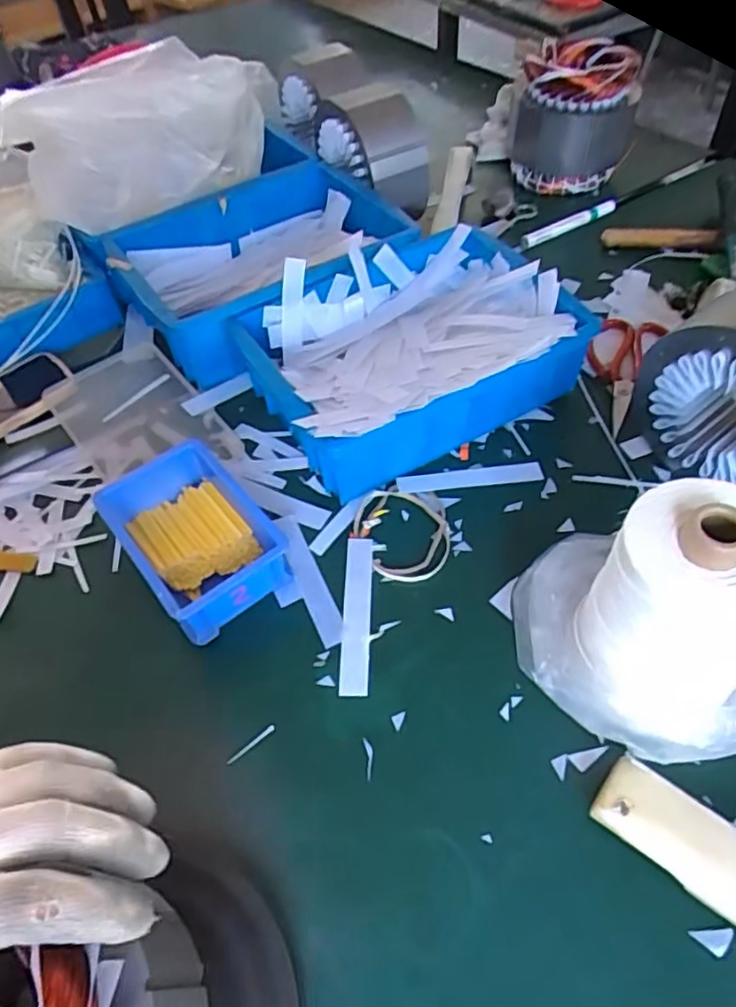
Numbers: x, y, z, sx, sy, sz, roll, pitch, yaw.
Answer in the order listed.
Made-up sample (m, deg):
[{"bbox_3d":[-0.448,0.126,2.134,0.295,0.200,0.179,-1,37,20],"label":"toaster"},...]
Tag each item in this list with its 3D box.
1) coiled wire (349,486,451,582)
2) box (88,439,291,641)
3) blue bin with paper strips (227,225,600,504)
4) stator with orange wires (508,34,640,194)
[{"bbox_3d":[0.027,0.022,0.521,0.079,0.009,0.084,-2,53,3],"label":"coiled wire"},{"bbox_3d":[-0.136,0.028,0.504,0.098,0.053,0.146,-34,57,-20],"label":"box"},{"bbox_3d":[0.043,-0.135,0.579,0.274,0.105,0.223,-25,55,-14],"label":"blue bin with paper strips"},{"bbox_3d":[0.257,-0.489,0.809,0.148,0.133,0.115,12,55,14],"label":"stator with orange wires"}]

